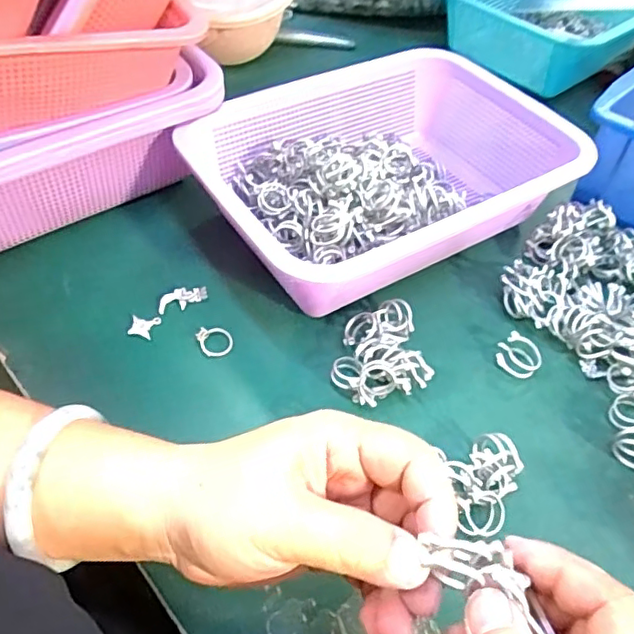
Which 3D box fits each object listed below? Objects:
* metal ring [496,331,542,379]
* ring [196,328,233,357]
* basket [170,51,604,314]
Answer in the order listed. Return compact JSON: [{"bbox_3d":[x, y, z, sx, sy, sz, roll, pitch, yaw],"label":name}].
[{"bbox_3d":[0.131,0.025,0.378,0.027,0.016,0.023,29,57,21],"label":"metal ring"},{"bbox_3d":[-0.067,0.016,0.382,0.023,0.005,0.023,3,64,-5],"label":"ring"},{"bbox_3d":[0.054,-0.109,0.439,0.266,0.069,0.195,-27,56,-20],"label":"basket"}]

